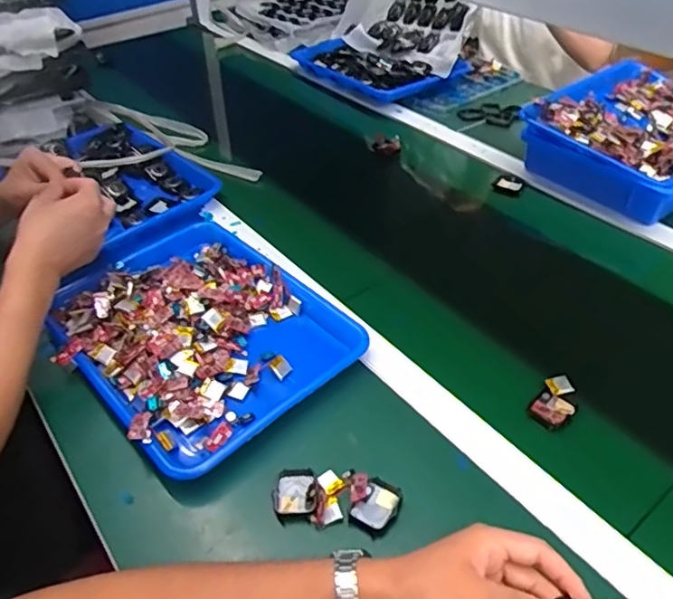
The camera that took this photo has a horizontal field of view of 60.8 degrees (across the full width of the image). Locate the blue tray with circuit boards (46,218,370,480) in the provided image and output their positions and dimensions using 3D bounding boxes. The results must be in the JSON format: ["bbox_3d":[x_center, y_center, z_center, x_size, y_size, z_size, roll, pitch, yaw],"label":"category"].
[{"bbox_3d":[-0.163,0.026,0.657,0.348,0.046,0.263,33,53,32],"label":"blue tray with circuit boards"}]

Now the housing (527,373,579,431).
[{"bbox_3d":[0.222,0.101,0.577,0.037,0.014,0.062,28,51,29],"label":"housing"}]

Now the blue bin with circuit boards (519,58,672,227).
[{"bbox_3d":[0.484,-0.263,0.901,0.333,0.084,0.259,-30,49,-27],"label":"blue bin with circuit boards"}]

